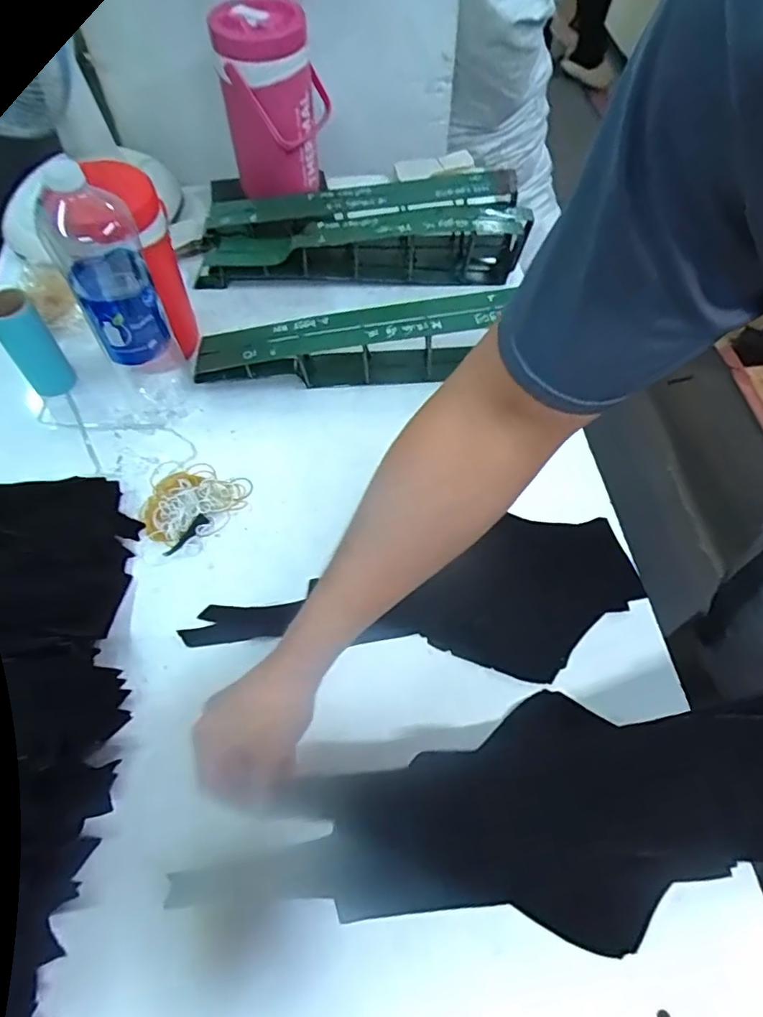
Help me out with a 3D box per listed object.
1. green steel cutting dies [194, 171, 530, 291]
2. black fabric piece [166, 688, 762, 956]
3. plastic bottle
[{"bbox_3d":[-0.035,-0.428,0.859,0.507,0.122,0.136,1,60,0],"label":"green steel cutting dies"},{"bbox_3d":[0.101,0.273,0.488,0.524,0.091,0.180,-14,59,8],"label":"black fabric piece"},{"bbox_3d":[-0.288,-0.219,0.638,0.079,0.287,0.090,-23,63,-13],"label":"plastic bottle"}]

